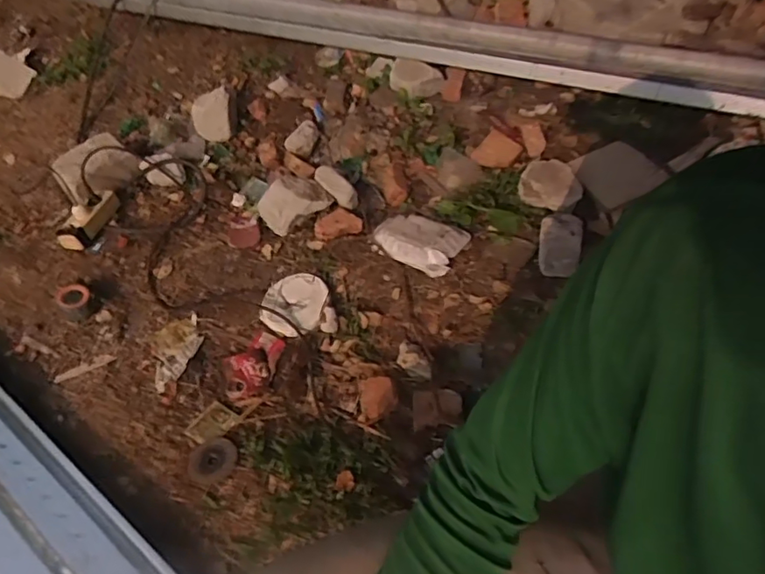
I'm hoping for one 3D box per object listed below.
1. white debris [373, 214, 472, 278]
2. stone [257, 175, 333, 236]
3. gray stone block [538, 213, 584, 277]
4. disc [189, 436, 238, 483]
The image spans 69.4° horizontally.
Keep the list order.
[{"bbox_3d":[0.069,-0.095,1.120,0.186,0.053,0.123,22,57,21],"label":"white debris"},{"bbox_3d":[-0.189,-0.176,1.178,0.158,0.117,0.065,-10,52,-2],"label":"stone"},{"bbox_3d":[0.326,-0.077,1.022,0.079,0.088,0.076,10,54,13],"label":"gray stone block"},{"bbox_3d":[-0.271,0.276,0.886,0.074,0.004,0.072,-3,52,4],"label":"disc"}]

